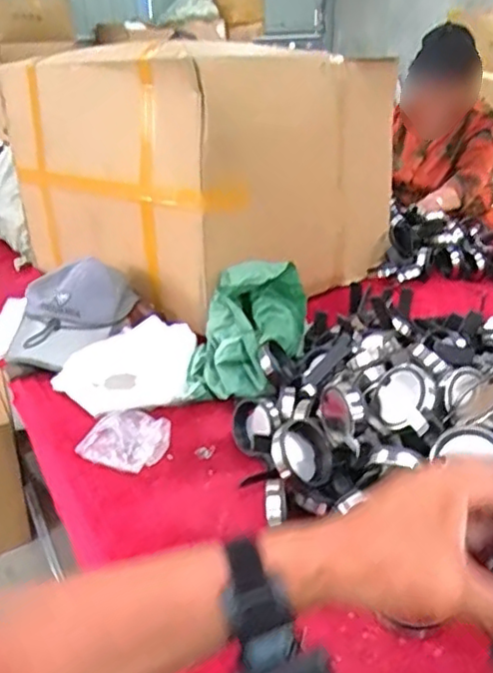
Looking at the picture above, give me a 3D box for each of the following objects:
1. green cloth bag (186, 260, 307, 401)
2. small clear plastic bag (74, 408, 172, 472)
[{"bbox_3d":[0.005,-0.022,0.957,0.138,0.121,0.272,11,44,26],"label":"green cloth bag"},{"bbox_3d":[-0.153,0.132,0.802,0.099,0.033,0.087,11,30,24],"label":"small clear plastic bag"}]

